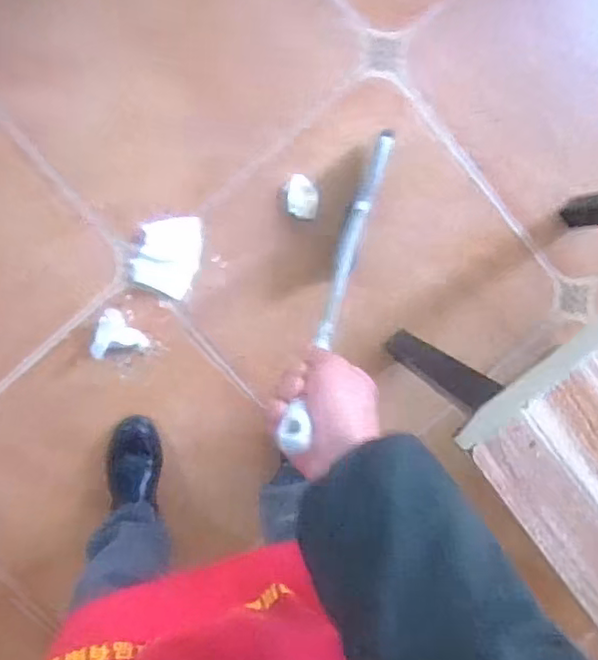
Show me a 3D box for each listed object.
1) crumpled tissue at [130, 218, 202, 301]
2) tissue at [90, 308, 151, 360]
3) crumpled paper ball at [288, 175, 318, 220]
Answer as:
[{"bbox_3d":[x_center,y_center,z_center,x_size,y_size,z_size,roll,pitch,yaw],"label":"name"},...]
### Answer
[{"bbox_3d":[-0.241,-0.143,1.178,0.112,0.021,0.148,21,95,-6],"label":"crumpled tissue"},{"bbox_3d":[-0.342,0.004,1.169,0.100,0.043,0.082,-13,98,-2],"label":"tissue"},{"bbox_3d":[0.007,-0.250,1.188,0.057,0.031,0.081,0,97,-4],"label":"crumpled paper ball"}]

